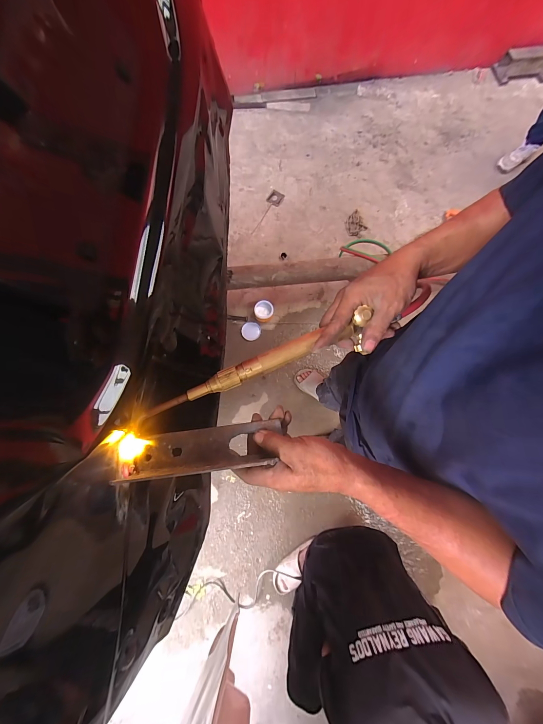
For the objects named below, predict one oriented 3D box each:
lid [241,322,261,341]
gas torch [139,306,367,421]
[{"bbox_3d":[-0.114,-0.172,1.519,0.103,0.023,0.096,-1,78,-1],"label":"lid"},{"bbox_3d":[-0.018,0.011,0.336,0.294,0.042,0.045,-23,79,-3],"label":"gas torch"}]

